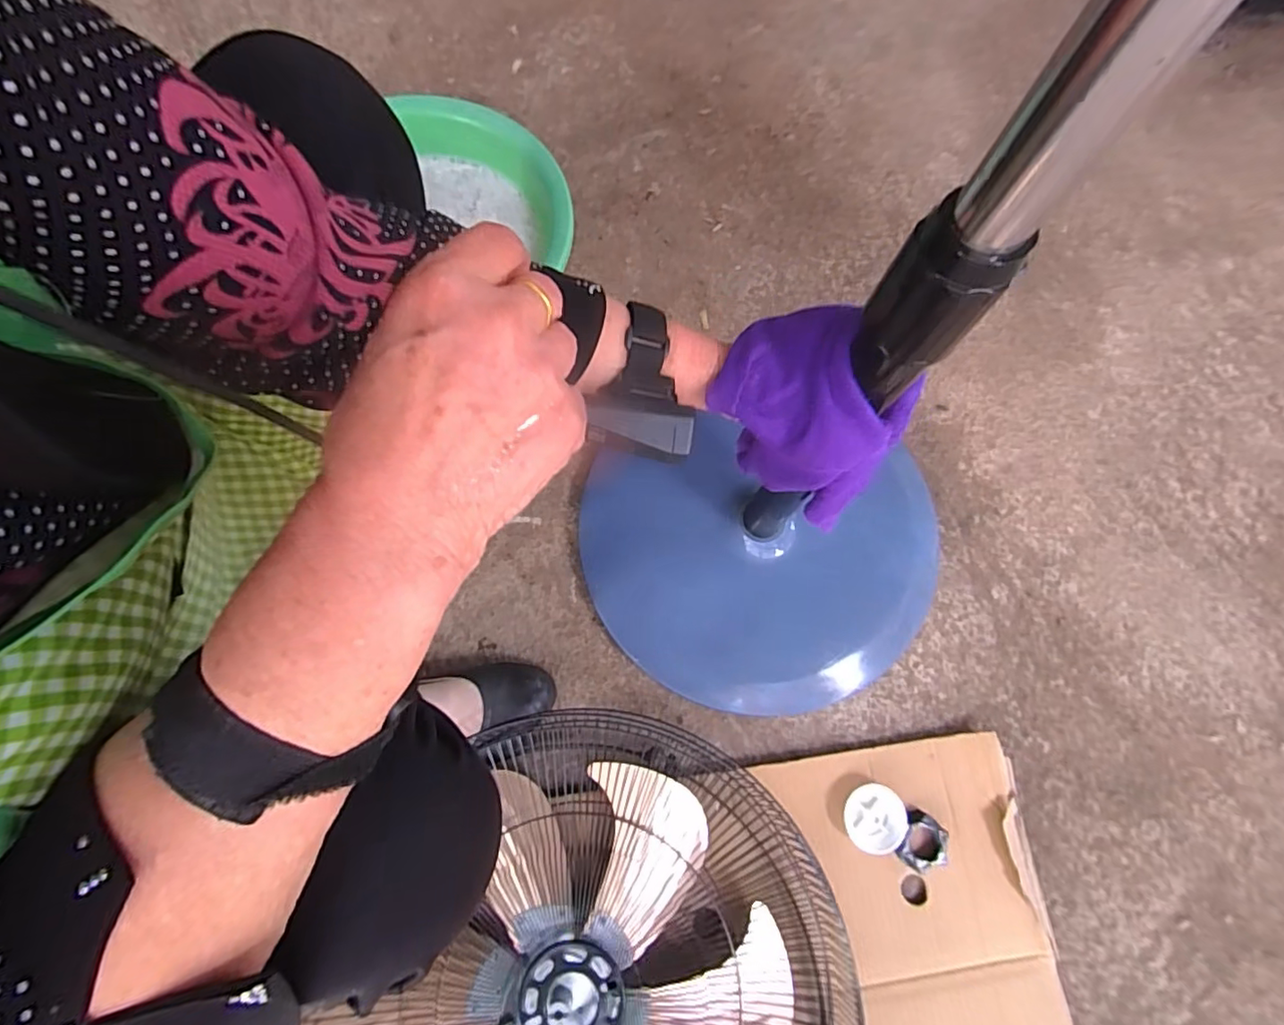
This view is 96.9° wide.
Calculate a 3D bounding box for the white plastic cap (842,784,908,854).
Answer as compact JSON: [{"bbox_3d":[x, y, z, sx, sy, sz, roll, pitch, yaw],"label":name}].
[{"bbox_3d":[0.248,0.324,0.604,0.059,0.015,0.064,0,71,0],"label":"white plastic cap"}]

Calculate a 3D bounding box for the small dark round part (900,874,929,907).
[{"bbox_3d":[0.282,0.393,0.591,0.024,0.006,0.028,-13,72,-5],"label":"small dark round part"}]

